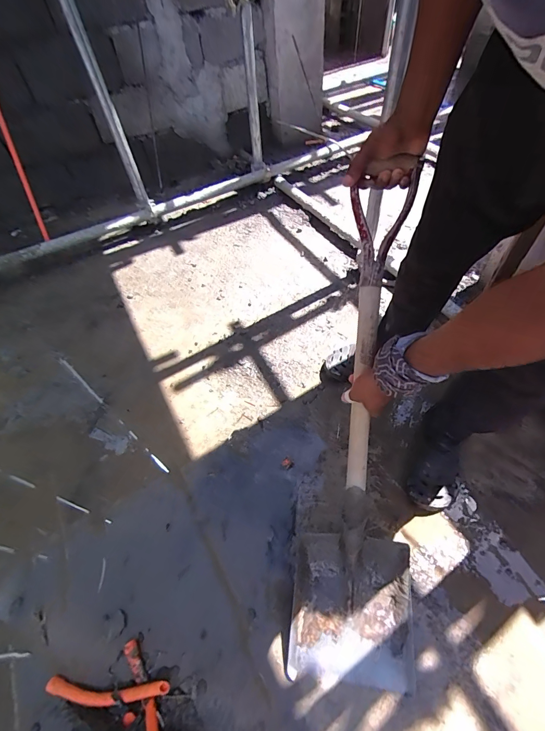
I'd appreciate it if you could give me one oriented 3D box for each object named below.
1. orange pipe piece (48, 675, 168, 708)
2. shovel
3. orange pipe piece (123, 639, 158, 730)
[{"bbox_3d":[-0.322,0.631,0.656,0.252,0.028,0.042,-11,52,11],"label":"orange pipe piece"},{"bbox_3d":[0.180,0.152,0.635,0.229,0.953,0.118,4,11,4],"label":"shovel"},{"bbox_3d":[-0.236,0.656,0.630,0.049,0.063,0.256,-22,54,-12],"label":"orange pipe piece"}]

